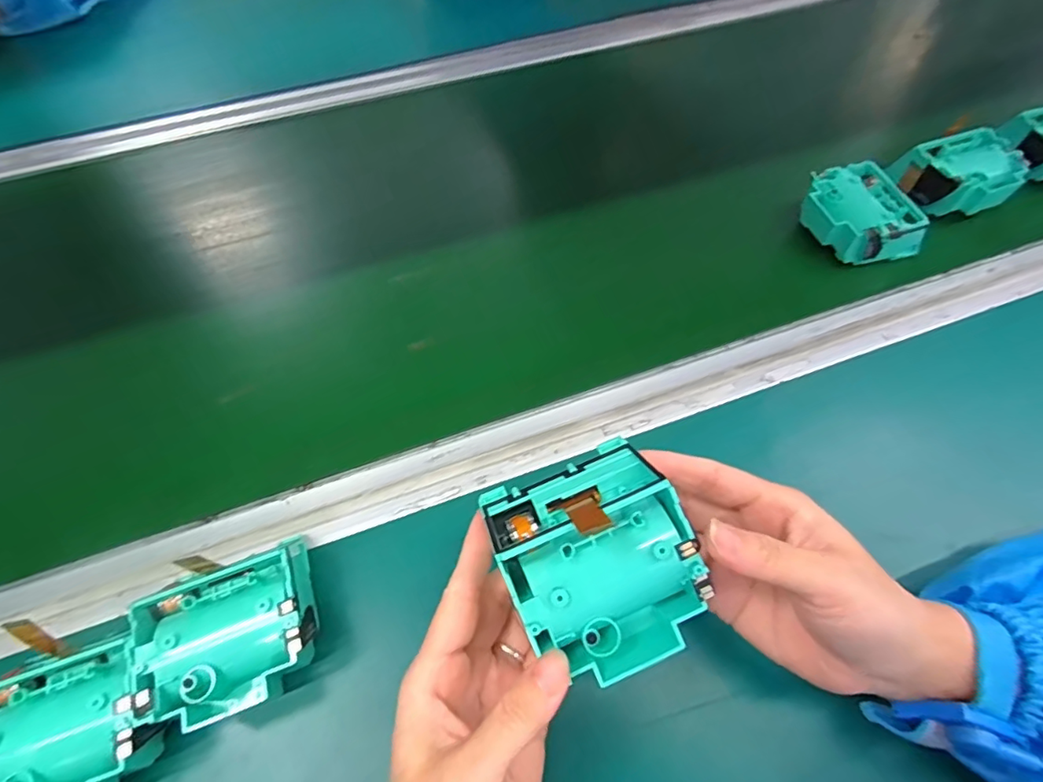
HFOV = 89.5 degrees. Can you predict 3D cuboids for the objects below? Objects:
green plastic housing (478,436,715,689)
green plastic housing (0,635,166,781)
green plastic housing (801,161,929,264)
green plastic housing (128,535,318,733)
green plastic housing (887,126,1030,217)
[{"bbox_3d":[0.034,0.070,0.219,0.079,0.043,0.083,-19,90,-4],"label":"green plastic housing"},{"bbox_3d":[-0.207,0.158,0.247,0.075,0.045,0.066,-23,65,-12],"label":"green plastic housing"},{"bbox_3d":[0.261,-0.139,0.410,0.068,0.034,0.079,-16,63,-9],"label":"green plastic housing"},{"bbox_3d":[-0.144,0.123,0.268,0.075,0.046,0.071,-19,64,-10],"label":"green plastic housing"},{"bbox_3d":[0.360,-0.178,0.432,0.081,0.031,0.065,-12,63,-7],"label":"green plastic housing"}]

